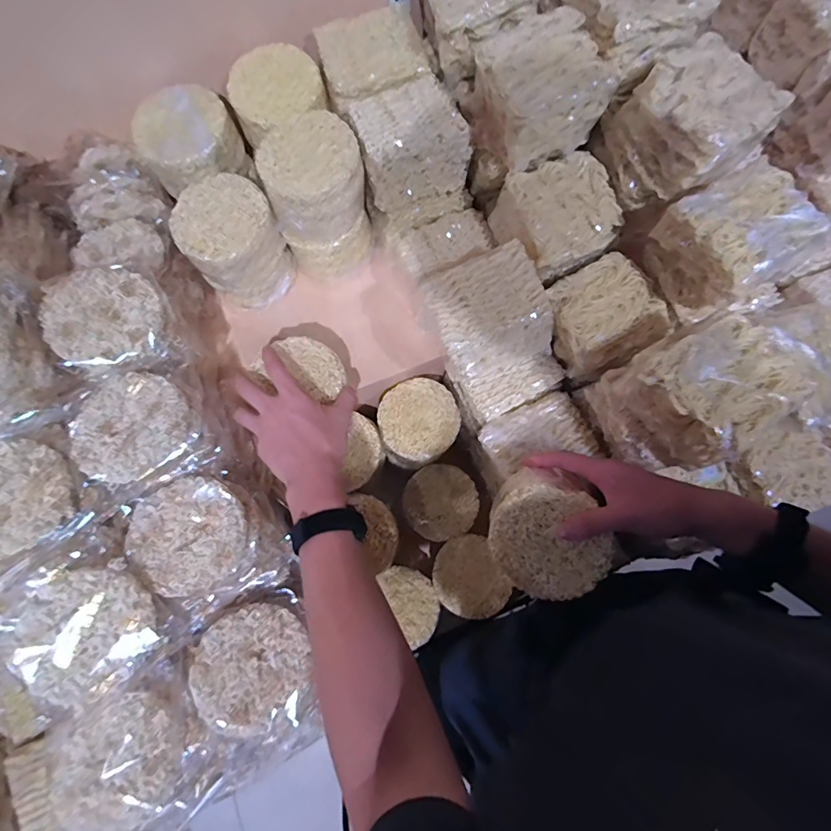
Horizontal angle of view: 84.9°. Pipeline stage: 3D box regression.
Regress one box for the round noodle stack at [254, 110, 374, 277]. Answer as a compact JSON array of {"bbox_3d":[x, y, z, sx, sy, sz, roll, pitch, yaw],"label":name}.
[{"bbox_3d":[-0.123,-0.280,0.588,0.117,0.148,0.125,0,75,0],"label":"round noodle stack"}]

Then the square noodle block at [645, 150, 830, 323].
[{"bbox_3d":[0.335,-0.189,0.491,0.106,0.100,0.109,-32,77,-8],"label":"square noodle block"}]

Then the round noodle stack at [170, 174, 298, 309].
[{"bbox_3d":[-0.232,-0.222,0.603,0.112,0.139,0.103,0,75,0],"label":"round noodle stack"}]

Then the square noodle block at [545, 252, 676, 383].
[{"bbox_3d":[0.226,-0.118,0.553,0.121,0.058,0.119,-27,77,-6],"label":"square noodle block"}]

